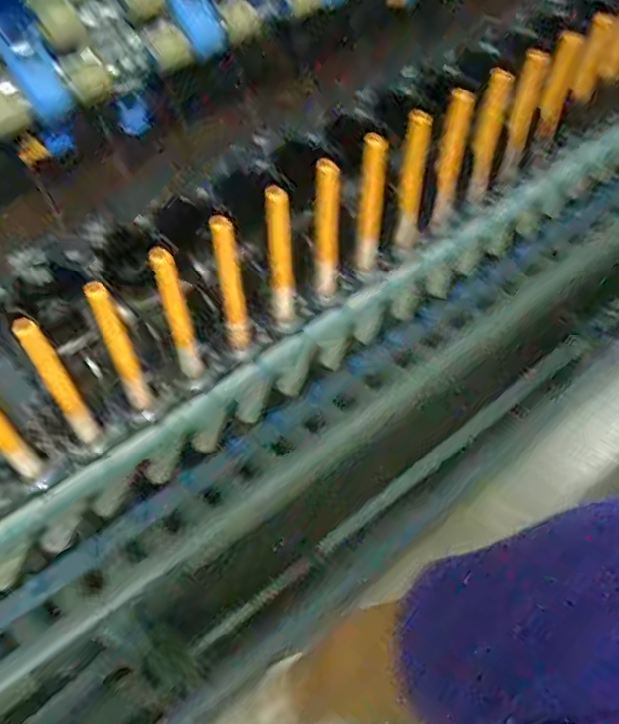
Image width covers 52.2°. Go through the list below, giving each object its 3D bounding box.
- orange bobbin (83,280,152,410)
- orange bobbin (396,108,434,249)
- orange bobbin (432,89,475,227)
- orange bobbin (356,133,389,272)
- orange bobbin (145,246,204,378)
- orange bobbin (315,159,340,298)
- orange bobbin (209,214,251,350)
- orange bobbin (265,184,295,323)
[{"bbox_3d":[-0.194,-0.011,0.653,0.023,0.191,0.018,-20,58,-14],"label":"orange bobbin"},{"bbox_3d":[0.131,-0.226,0.790,0.033,0.203,0.029,13,56,9],"label":"orange bobbin"},{"bbox_3d":[0.183,-0.263,0.817,0.033,0.185,0.040,13,56,9],"label":"orange bobbin"},{"bbox_3d":[0.074,-0.188,0.768,0.030,0.188,0.037,9,55,6],"label":"orange bobbin"},{"bbox_3d":[-0.140,-0.047,0.676,0.023,0.192,0.019,-30,60,-19],"label":"orange bobbin"},{"bbox_3d":[0.021,-0.153,0.751,0.027,0.190,0.028,0,55,0],"label":"orange bobbin"},{"bbox_3d":[-0.086,-0.083,0.701,0.024,0.186,0.030,-8,55,-6],"label":"orange bobbin"},{"bbox_3d":[-0.033,-0.120,0.728,0.026,0.198,0.028,-4,55,-3],"label":"orange bobbin"}]

